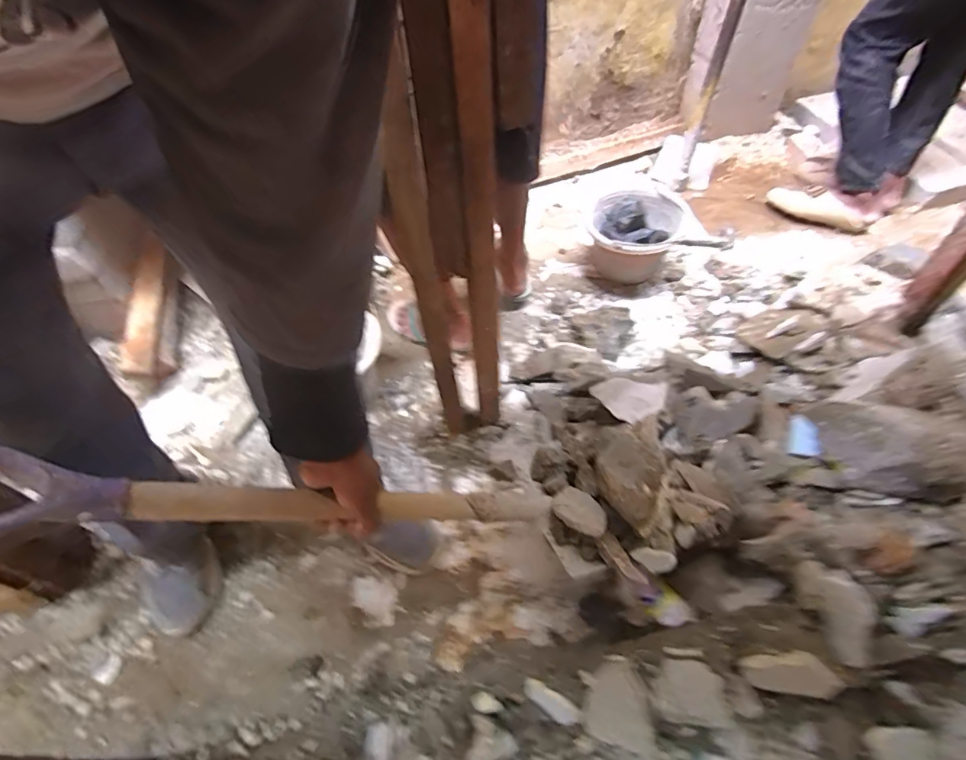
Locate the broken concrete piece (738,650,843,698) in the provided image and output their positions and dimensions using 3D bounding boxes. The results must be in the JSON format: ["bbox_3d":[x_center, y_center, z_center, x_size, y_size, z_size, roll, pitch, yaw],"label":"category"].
[{"bbox_3d":[0.390,0.369,0.634,0.114,0.035,0.044,6,53,8],"label":"broken concrete piece"}]

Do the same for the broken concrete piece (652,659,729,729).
[{"bbox_3d":[0.259,0.388,0.627,0.084,0.045,0.064,7,53,9],"label":"broken concrete piece"}]

